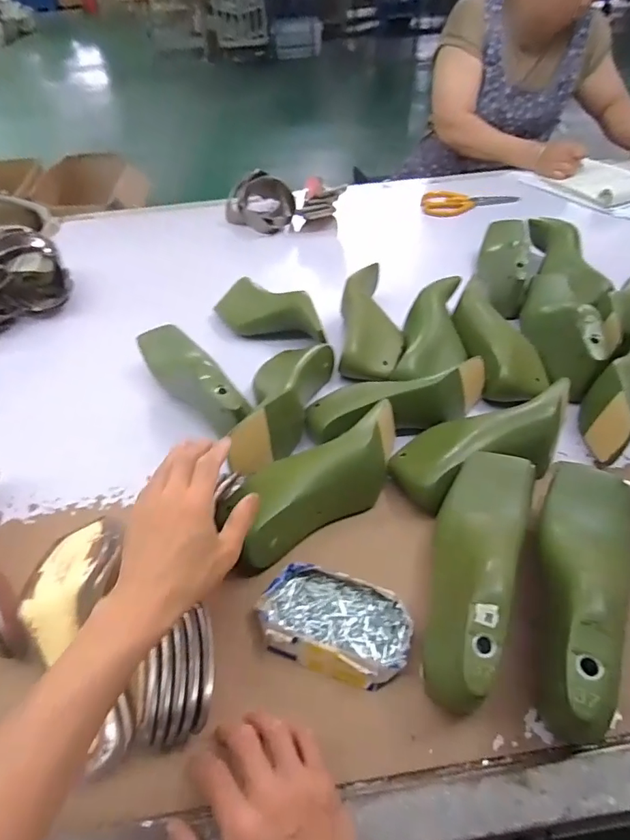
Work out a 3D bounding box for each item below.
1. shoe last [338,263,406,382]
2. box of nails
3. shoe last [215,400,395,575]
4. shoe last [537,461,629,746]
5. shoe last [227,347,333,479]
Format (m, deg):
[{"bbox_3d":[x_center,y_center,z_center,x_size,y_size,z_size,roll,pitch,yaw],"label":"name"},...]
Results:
[{"bbox_3d":[0.082,-0.148,0.698,0.089,0.065,0.212,3,46,6],"label":"shoe last"},{"bbox_3d":[0.016,0.179,0.425,0.132,0.030,0.081,17,49,19],"label":"box of nails"},{"bbox_3d":[0.006,0.062,0.505,0.224,0.076,0.077,-31,52,-25],"label":"shoe last"},{"bbox_3d":[0.222,0.146,0.400,0.080,0.096,0.217,18,38,21],"label":"shoe last"},{"bbox_3d":[-0.041,-0.026,0.594,0.099,0.071,0.218,5,46,8],"label":"shoe last"}]

